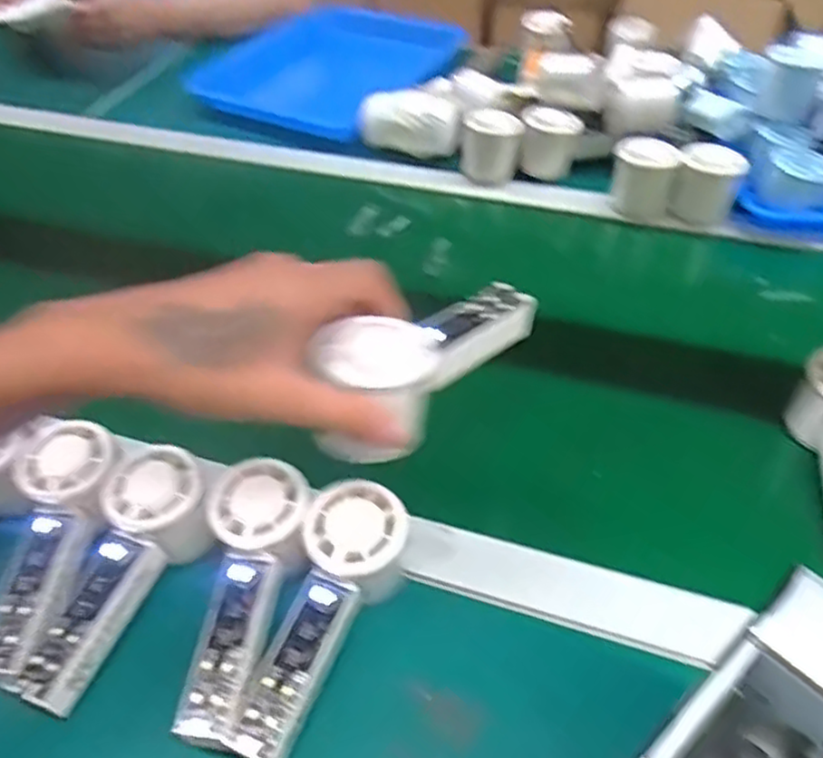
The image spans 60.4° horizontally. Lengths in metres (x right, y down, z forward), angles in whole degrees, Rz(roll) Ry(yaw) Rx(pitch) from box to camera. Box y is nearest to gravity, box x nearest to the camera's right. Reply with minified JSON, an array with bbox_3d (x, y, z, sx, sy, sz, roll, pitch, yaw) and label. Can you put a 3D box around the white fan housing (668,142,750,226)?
[{"bbox_3d":[0.291,-0.190,0.693,0.058,0.056,0.052,19,49,21],"label":"white fan housing"}]

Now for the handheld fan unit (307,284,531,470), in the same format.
[{"bbox_3d":[0.013,-0.009,0.397,0.049,0.057,0.157,31,41,30],"label":"handheld fan unit"}]

